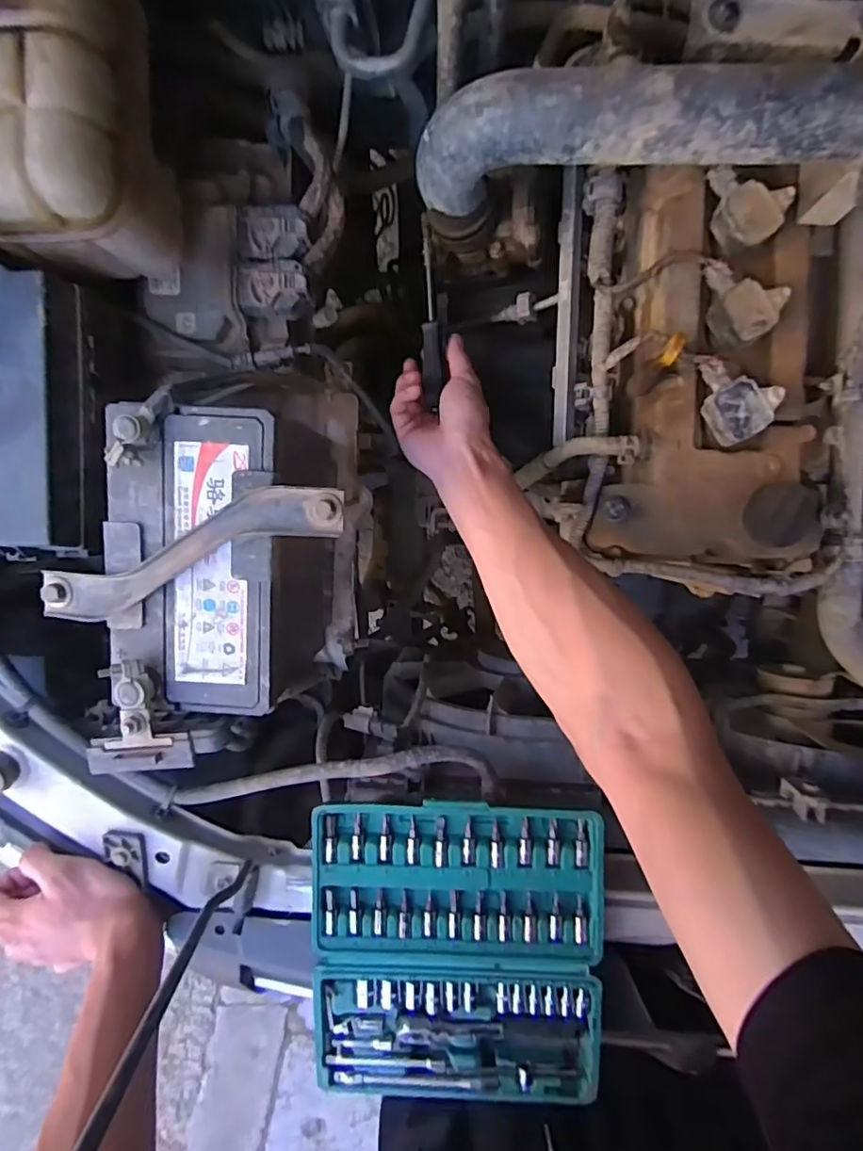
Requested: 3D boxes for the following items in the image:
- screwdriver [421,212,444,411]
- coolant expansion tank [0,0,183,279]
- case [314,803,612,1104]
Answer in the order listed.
[{"bbox_3d":[-0.001,-0.260,0.556,0.021,0.024,0.174,-3,89,4],"label":"screwdriver"},{"bbox_3d":[-0.275,-0.334,0.402,0.125,0.144,0.189,1,98,3],"label":"coolant expansion tank"},{"bbox_3d":[0.022,0.310,0.466,0.229,0.033,0.240,0,98,4],"label":"case"}]

